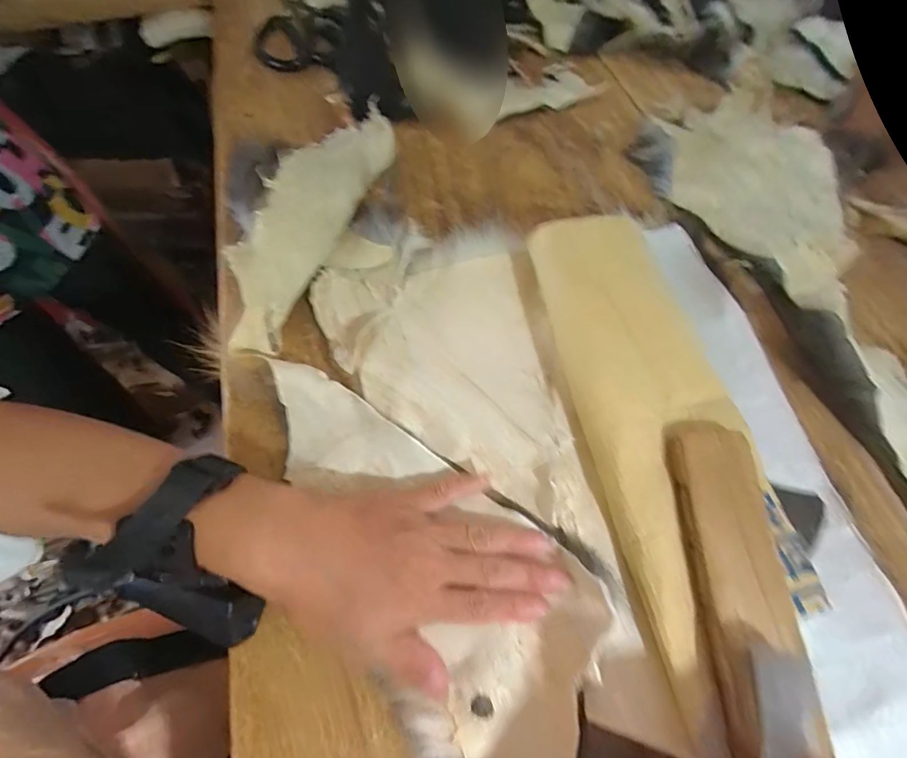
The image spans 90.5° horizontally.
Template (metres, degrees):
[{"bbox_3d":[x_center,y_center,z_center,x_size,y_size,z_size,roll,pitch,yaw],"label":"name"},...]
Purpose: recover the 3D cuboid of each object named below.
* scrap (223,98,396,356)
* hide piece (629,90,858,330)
[{"bbox_3d":[-0.111,-0.137,0.357,0.061,0.046,0.267,18,66,8],"label":"scrap"},{"bbox_3d":[0.278,-0.166,0.395,0.151,0.019,0.226,-30,70,-10],"label":"hide piece"}]

